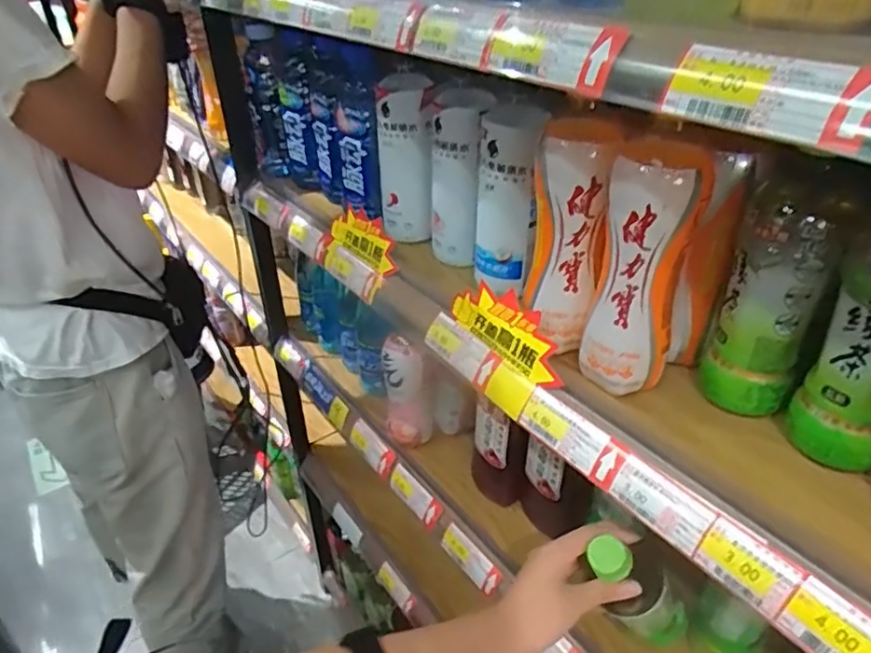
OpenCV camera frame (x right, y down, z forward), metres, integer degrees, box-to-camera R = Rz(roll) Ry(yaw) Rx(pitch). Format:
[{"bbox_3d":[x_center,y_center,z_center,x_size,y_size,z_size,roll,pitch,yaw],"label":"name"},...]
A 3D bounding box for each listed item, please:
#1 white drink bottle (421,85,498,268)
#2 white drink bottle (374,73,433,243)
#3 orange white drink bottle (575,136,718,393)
[{"bbox_3d":[0.023,-0.158,0.634,0.061,0.178,0.077,-1,34,-1],"label":"white drink bottle"},{"bbox_3d":[-0.036,-0.187,0.678,0.052,0.172,0.061,-7,35,-9],"label":"white drink bottle"},{"bbox_3d":[0.156,-0.040,0.449,0.062,0.179,0.070,13,37,20],"label":"orange white drink bottle"}]

